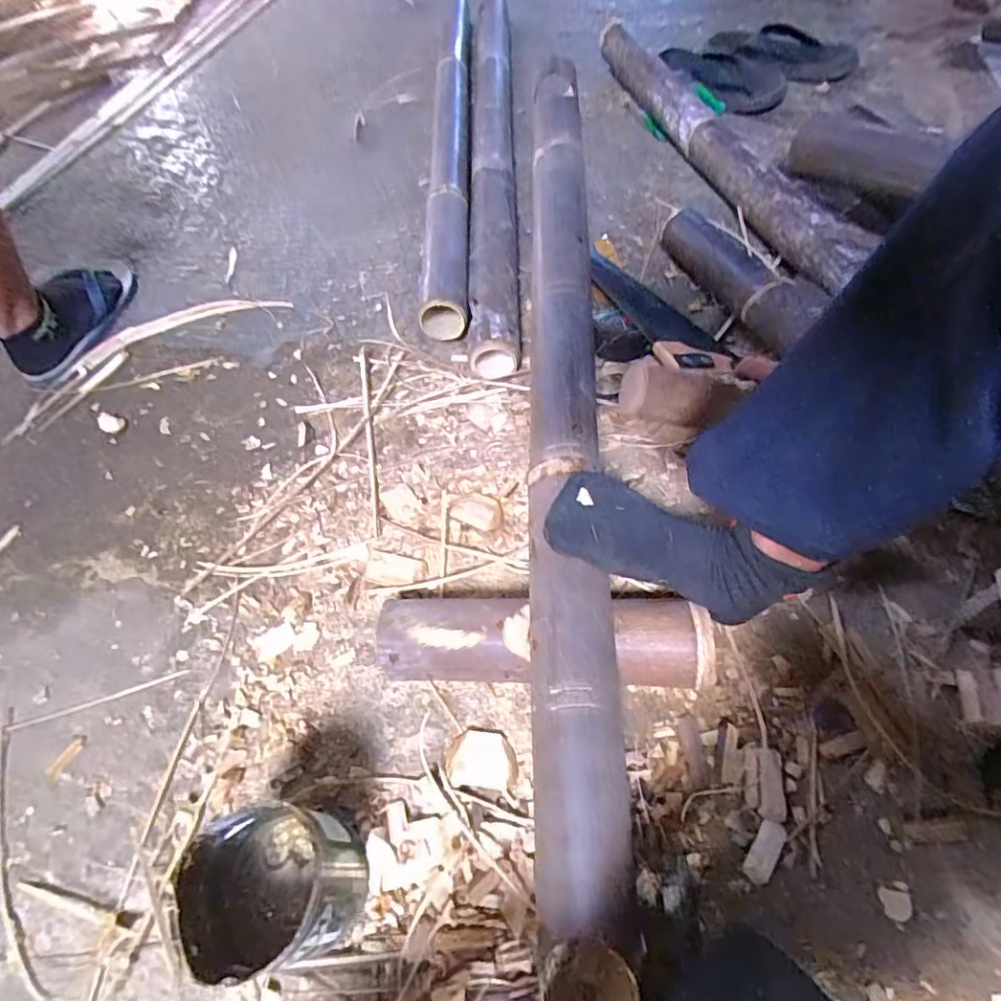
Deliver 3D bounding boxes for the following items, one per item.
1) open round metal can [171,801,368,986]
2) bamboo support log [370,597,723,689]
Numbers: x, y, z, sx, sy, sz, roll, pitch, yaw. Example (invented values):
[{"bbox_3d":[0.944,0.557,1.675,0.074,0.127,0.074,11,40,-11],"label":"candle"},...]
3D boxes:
[{"bbox_3d":[-0.166,0.288,0.426,0.103,0.118,0.096,-2,56,3],"label":"open round metal can"},{"bbox_3d":[0.039,0.132,0.545,0.304,0.062,0.081,0,57,5],"label":"bamboo support log"}]

